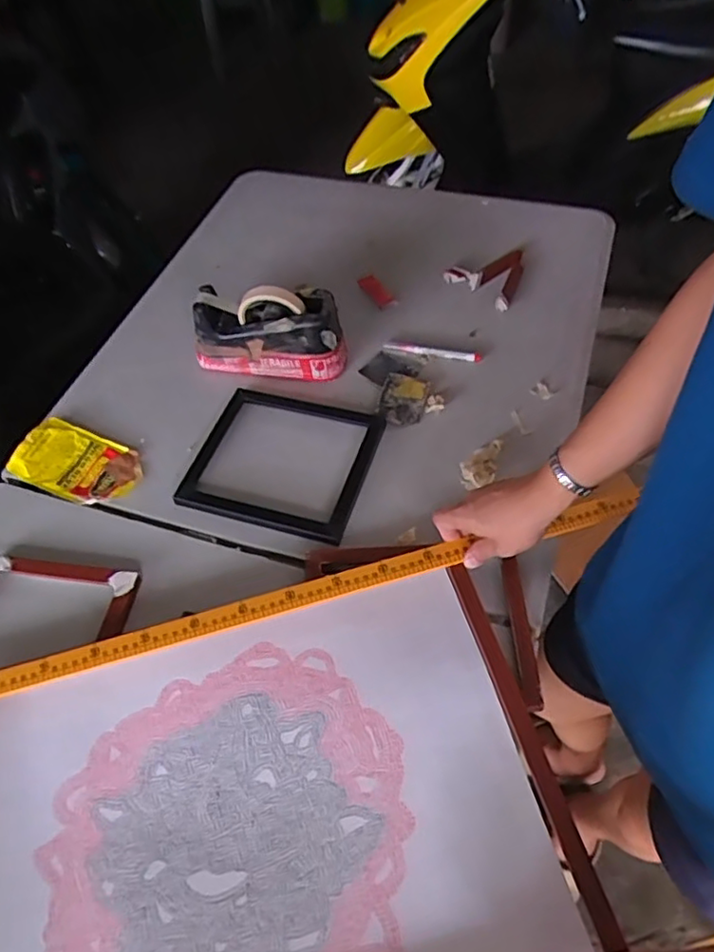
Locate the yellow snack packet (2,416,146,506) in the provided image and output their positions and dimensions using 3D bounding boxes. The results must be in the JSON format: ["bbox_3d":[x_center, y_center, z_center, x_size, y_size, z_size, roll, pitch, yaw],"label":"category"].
[{"bbox_3d":[-0.357,-0.021,0.798,0.162,0.021,0.096,18,57,17],"label":"yellow snack packet"}]

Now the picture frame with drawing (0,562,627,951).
[{"bbox_3d":[-0.111,0.303,0.535,0.556,0.029,0.337,-15,54,-6],"label":"picture frame with drawing"}]

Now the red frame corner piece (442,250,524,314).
[{"bbox_3d":[0.215,-0.311,0.960,0.116,0.014,0.121,-37,59,-20],"label":"red frame corner piece"}]

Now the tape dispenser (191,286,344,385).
[{"bbox_3d":[-0.122,-0.198,0.850,0.205,0.114,0.072,2,54,6],"label":"tape dispenser"}]

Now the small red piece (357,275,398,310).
[{"bbox_3d":[0.031,-0.289,0.972,0.029,0.007,0.079,-26,56,-13],"label":"small red piece"}]

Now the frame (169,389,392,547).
[{"bbox_3d":[-0.092,-0.022,0.778,0.213,0.012,0.195,13,56,14],"label":"frame"}]

